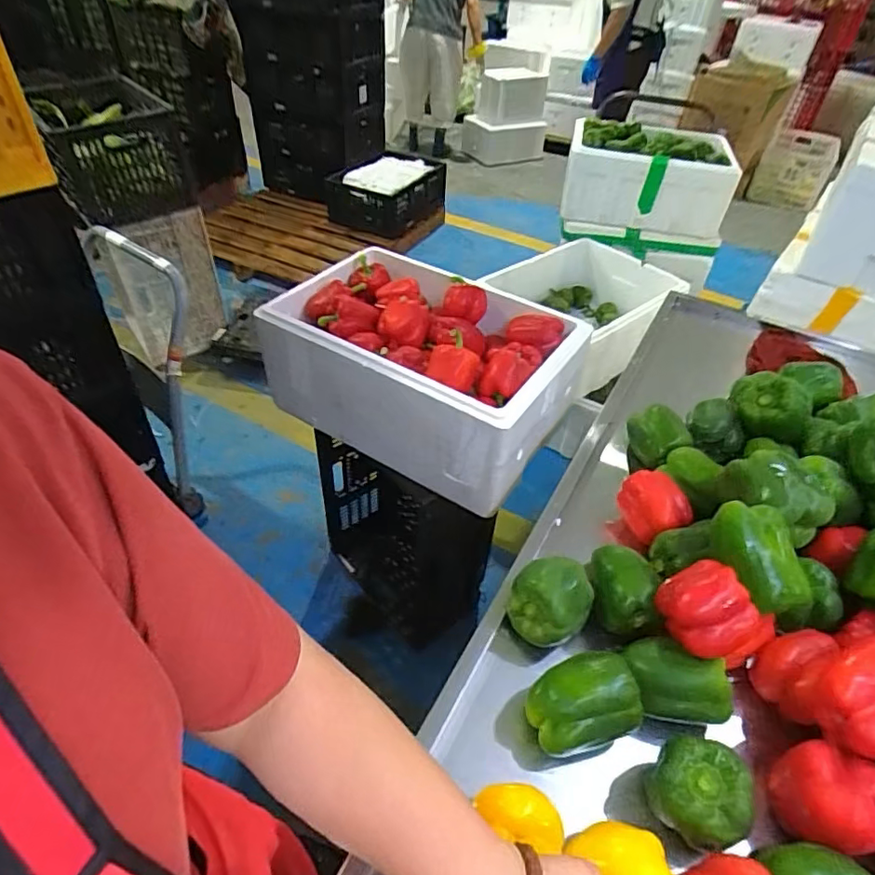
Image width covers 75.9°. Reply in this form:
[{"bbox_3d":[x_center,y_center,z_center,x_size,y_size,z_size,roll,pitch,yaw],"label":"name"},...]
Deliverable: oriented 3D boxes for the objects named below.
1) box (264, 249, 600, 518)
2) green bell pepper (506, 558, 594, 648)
[{"bbox_3d":[-0.028,-0.144,1.094,0.546,0.227,0.367,28,49,23],"label":"box"},{"bbox_3d":[0.122,0.176,0.605,0.075,0.063,0.077,2,44,-2],"label":"green bell pepper"}]

